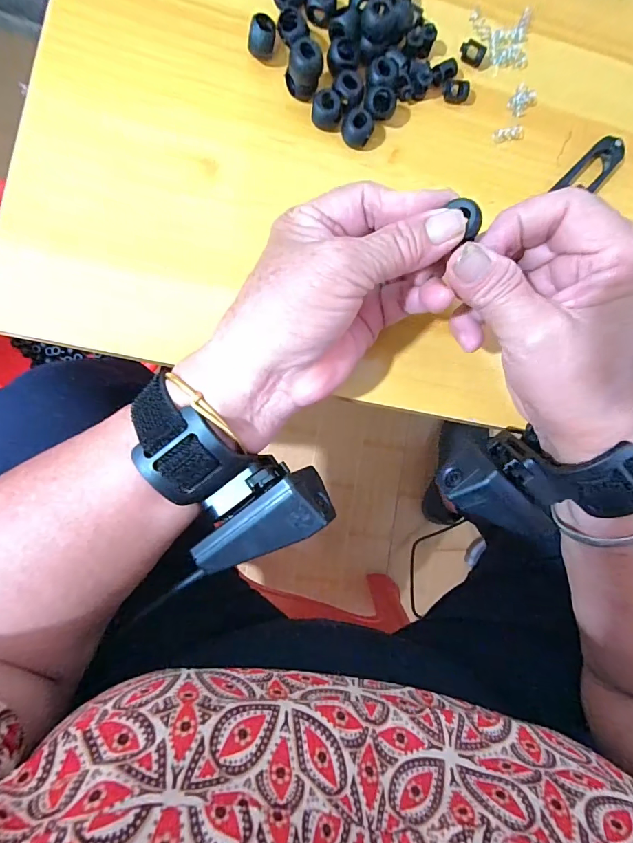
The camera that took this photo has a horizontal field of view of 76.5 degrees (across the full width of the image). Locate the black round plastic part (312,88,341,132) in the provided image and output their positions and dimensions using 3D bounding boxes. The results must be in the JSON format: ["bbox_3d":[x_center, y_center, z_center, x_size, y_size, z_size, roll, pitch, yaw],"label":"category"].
[{"bbox_3d":[0.006,-0.169,0.219,0.016,0.012,0.014,7,87,-7],"label":"black round plastic part"}]

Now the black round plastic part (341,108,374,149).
[{"bbox_3d":[0.023,-0.161,0.220,0.015,0.015,0.013,-31,92,-7],"label":"black round plastic part"}]

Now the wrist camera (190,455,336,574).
[{"bbox_3d":[-0.029,0.042,0.199,0.068,0.031,0.039,-28,100,14],"label":"wrist camera"}]

